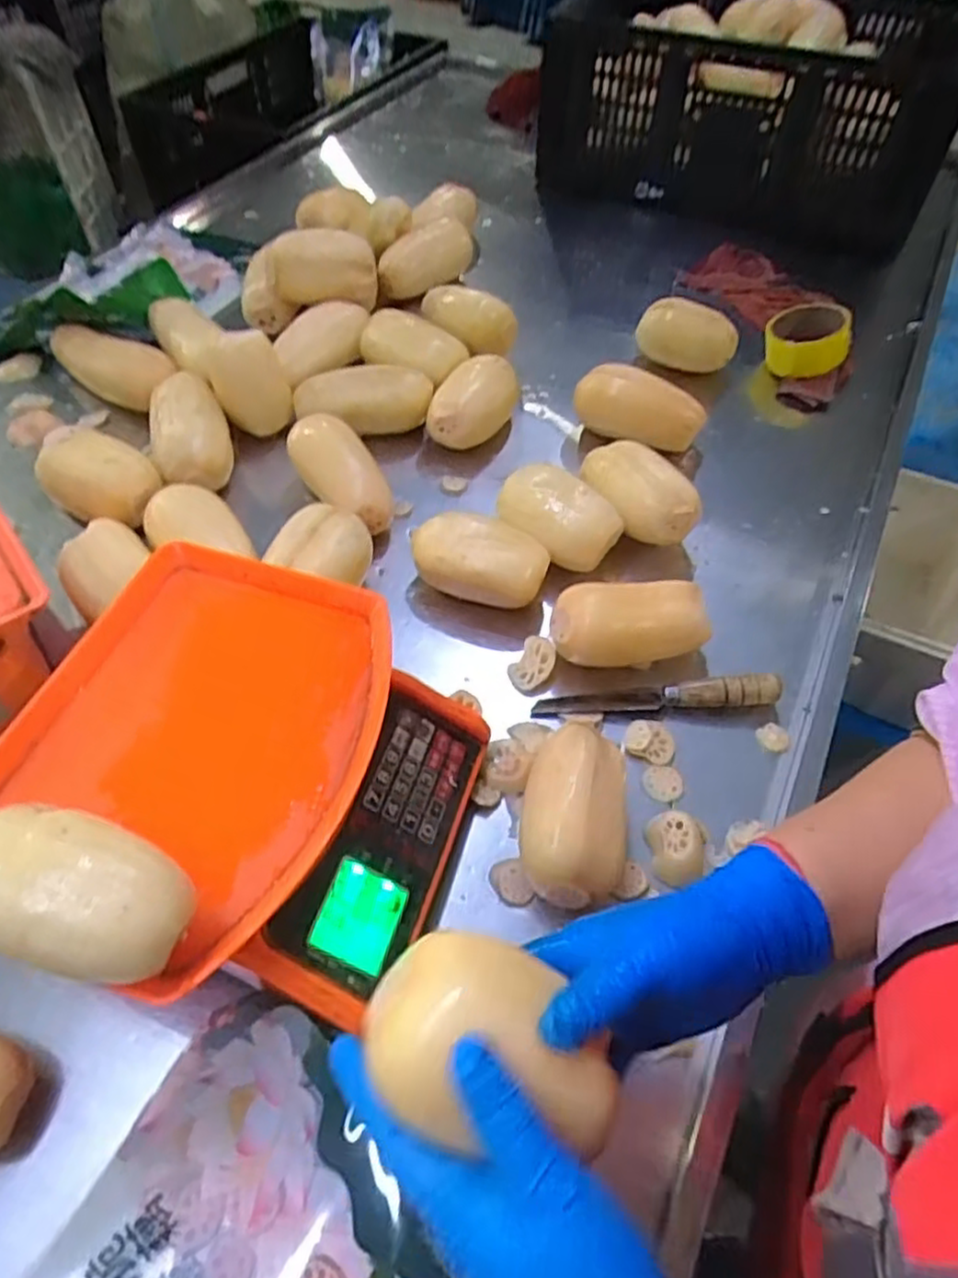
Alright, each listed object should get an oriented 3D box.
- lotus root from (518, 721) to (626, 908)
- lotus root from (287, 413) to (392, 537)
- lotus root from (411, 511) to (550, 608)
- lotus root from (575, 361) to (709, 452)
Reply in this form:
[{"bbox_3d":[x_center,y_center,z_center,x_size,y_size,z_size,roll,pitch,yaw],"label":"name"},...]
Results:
[{"bbox_3d":[0.069,0.126,0.520,0.073,0.074,0.126,7,54,4],"label":"lotus root"},{"bbox_3d":[-0.141,-0.167,0.733,0.074,0.079,0.137,-30,60,-21],"label":"lotus root"},{"bbox_3d":[-0.001,-0.071,0.674,0.125,0.068,0.063,10,54,6],"label":"lotus root"},{"bbox_3d":[0.178,-0.257,0.809,0.141,0.070,0.061,11,52,-15],"label":"lotus root"}]

